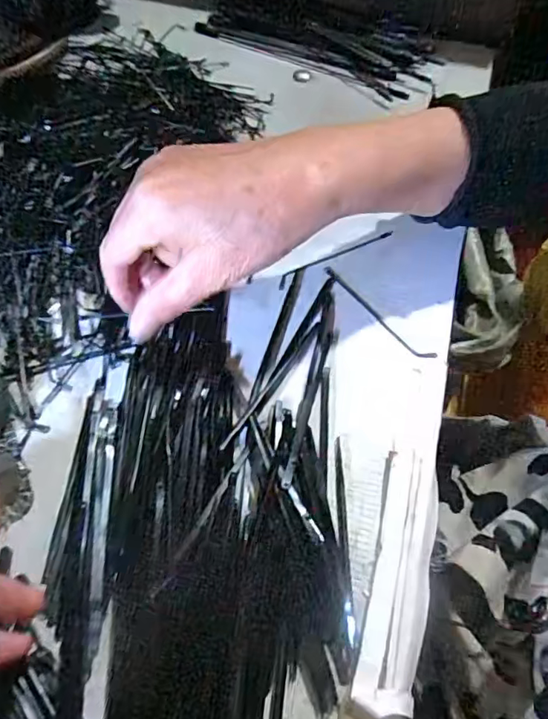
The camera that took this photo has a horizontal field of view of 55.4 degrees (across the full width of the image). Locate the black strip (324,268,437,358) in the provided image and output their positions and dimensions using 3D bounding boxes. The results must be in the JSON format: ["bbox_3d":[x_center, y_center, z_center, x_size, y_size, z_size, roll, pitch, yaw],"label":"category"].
[{"bbox_3d":[0.060,-0.027,0.311,0.009,0.004,0.086,-36,66,-22],"label":"black strip"}]

